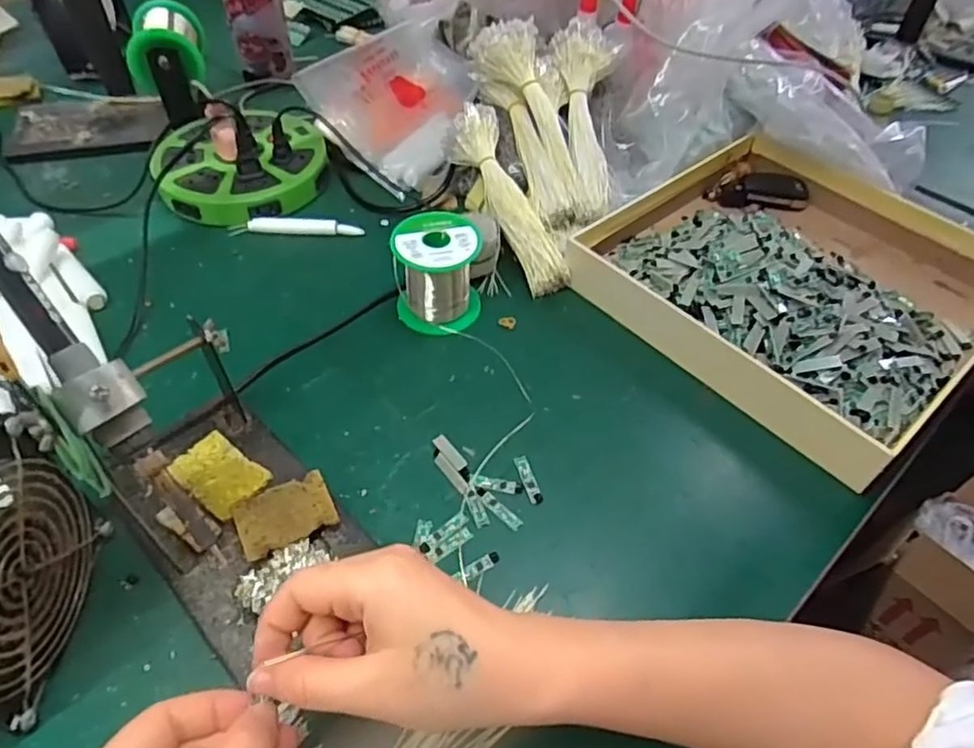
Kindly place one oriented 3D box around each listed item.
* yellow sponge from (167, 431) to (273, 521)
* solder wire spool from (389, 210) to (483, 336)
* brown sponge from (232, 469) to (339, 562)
[{"bbox_3d":[-0.173,0.064,0.408,0.060,0.004,0.039,32,56,22],"label":"yellow sponge"},{"bbox_3d":[-0.040,-0.079,0.509,0.067,0.076,0.070,-1,50,-4],"label":"solder wire spool"},{"bbox_3d":[-0.124,0.085,0.387,0.056,0.004,0.041,-21,54,-19],"label":"brown sponge"}]

